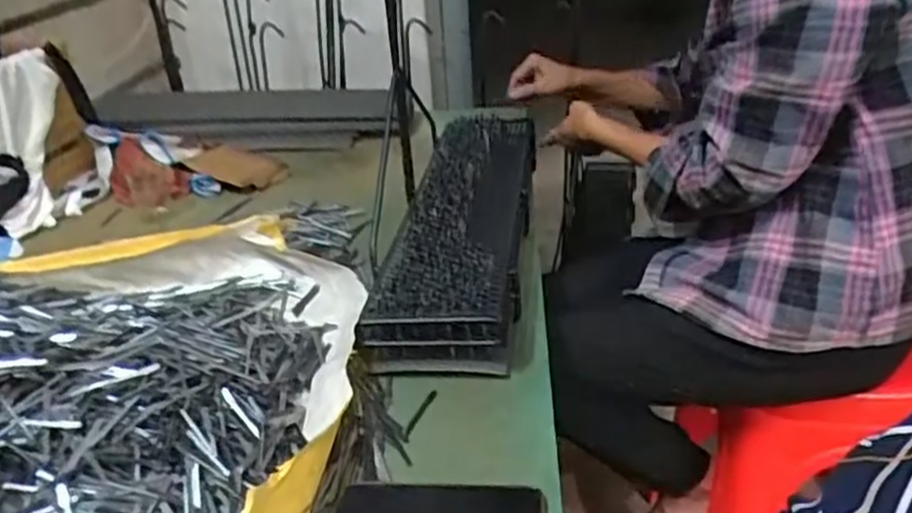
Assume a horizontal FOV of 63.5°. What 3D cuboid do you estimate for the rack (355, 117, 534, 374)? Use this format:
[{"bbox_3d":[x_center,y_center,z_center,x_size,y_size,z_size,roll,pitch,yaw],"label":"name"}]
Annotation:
[{"bbox_3d":[0.022,-0.070,0.994,0.152,0.077,0.641,0,29,9],"label":"rack"}]

